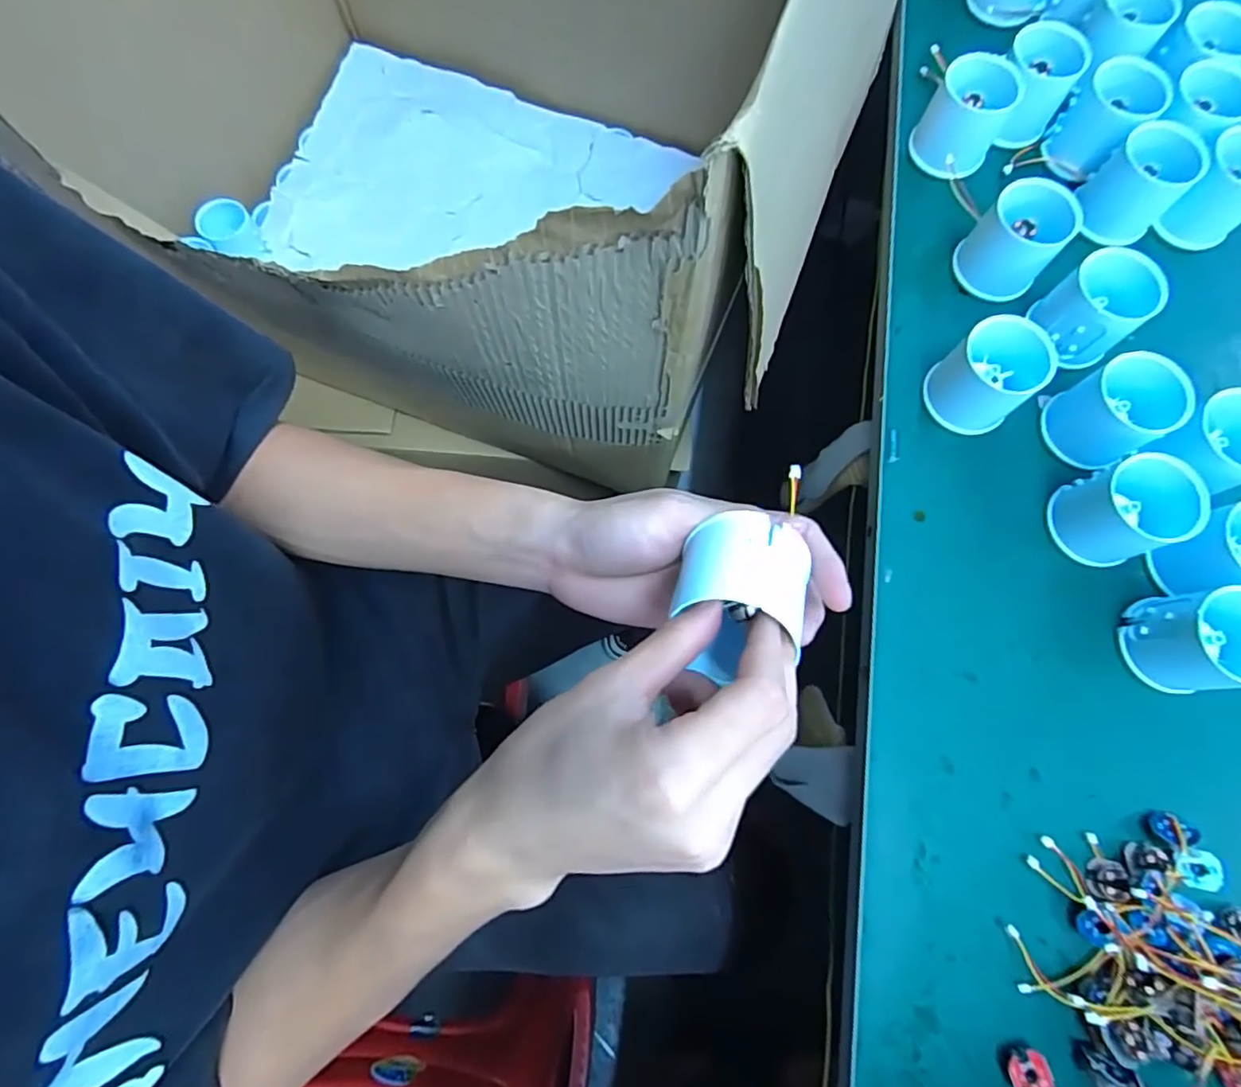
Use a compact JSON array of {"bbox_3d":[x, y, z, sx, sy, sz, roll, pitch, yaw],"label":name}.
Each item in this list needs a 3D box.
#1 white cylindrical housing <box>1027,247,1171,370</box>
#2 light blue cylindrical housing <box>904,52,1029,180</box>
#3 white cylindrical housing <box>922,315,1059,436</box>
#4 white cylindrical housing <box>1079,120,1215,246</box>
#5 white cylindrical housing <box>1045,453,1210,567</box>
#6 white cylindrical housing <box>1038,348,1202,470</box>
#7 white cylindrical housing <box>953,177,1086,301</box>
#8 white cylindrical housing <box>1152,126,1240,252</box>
[{"bbox_3d":[0.303,-0.151,0.388,0.054,0.046,0.054,0,76,-1],"label":"white cylindrical housing"},{"bbox_3d":[0.245,-0.302,0.436,0.055,0.056,0.056,32,78,7],"label":"light blue cylindrical housing"},{"bbox_3d":[0.229,-0.104,0.380,0.050,0.057,0.051,0,76,-1],"label":"white cylindrical housing"},{"bbox_3d":[0.360,-0.250,0.423,0.052,0.057,0.052,0,76,-1],"label":"white cylindrical housing"},{"bbox_3d":[0.297,-0.019,0.358,0.048,0.058,0.052,0,76,-1],"label":"white cylindrical housing"},{"bbox_3d":[0.302,-0.080,0.374,0.051,0.057,0.052,0,76,-1],"label":"white cylindrical housing"},{"bbox_3d":[0.264,-0.203,0.406,0.051,0.054,0.052,0,76,-1],"label":"white cylindrical housing"},{"bbox_3d":[0.408,-0.239,0.413,0.060,0.051,0.050,-41,80,-10],"label":"white cylindrical housing"}]

